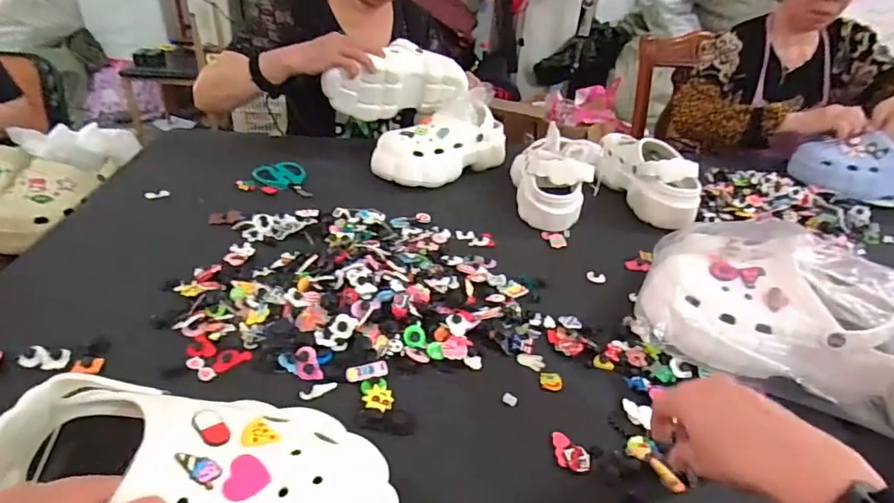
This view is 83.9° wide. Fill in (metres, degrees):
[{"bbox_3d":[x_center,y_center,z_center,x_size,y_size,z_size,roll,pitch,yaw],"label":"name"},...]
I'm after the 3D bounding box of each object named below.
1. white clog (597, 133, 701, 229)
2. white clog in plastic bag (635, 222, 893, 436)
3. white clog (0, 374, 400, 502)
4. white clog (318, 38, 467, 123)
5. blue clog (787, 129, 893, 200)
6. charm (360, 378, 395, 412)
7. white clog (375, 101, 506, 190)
[{"bbox_3d":[0.344,-0.140,0.872,0.083,0.099,0.240,-5,35,-14],"label":"white clog"},{"bbox_3d":[0.386,0.053,0.575,0.299,0.107,0.239,15,35,14],"label":"white clog in plastic bag"},{"bbox_3d":[-0.157,0.147,0.336,0.250,0.074,0.109,19,34,0],"label":"white clog"},{"bbox_3d":[-0.091,-0.310,0.920,0.254,0.120,0.107,-1,34,-10],"label":"white clog"},{"bbox_3d":[0.823,-0.163,0.952,0.258,0.096,0.107,5,33,0],"label":"blue clog"},{"bbox_3d":[-0.068,0.139,0.486,0.027,0.007,0.037,-5,35,-16],"label":"charm"},{"bbox_3d":[-0.014,-0.190,0.903,0.245,0.109,0.109,-22,42,-35],"label":"white clog"}]

